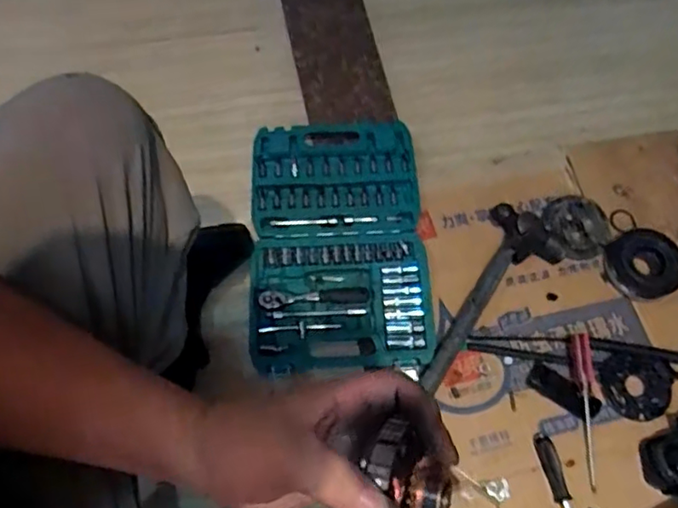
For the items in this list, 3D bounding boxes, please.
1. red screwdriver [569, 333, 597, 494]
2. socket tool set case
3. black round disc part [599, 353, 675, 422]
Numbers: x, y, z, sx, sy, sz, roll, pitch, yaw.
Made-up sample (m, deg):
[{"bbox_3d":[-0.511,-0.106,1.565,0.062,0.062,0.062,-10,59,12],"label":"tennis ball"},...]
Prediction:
[{"bbox_3d":[0.332,0.204,0.788,0.024,0.025,0.199,1,65,-3],"label":"red screwdriver"},{"bbox_3d":[-0.001,-0.026,0.880,0.249,0.041,0.414,0,65,-3],"label":"socket tool set case"},{"bbox_3d":[0.407,0.181,0.813,0.098,0.006,0.087,8,65,0],"label":"black round disc part"}]

